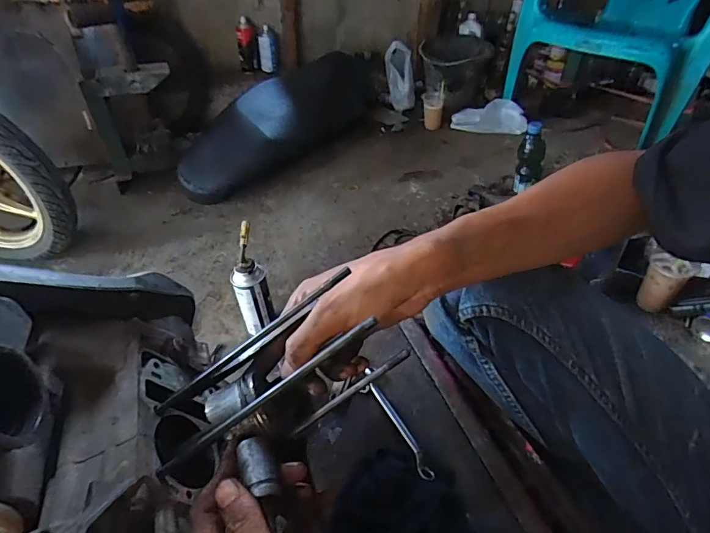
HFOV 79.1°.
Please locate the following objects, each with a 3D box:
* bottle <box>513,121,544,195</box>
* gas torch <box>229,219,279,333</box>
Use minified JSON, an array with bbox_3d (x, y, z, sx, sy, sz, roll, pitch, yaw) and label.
[{"bbox_3d":[0.450,-0.274,1.104,0.059,0.184,0.060,33,49,32],"label":"bottle"},{"bbox_3d":[-0.215,0.036,0.874,0.071,0.212,0.099,-22,45,-25],"label":"gas torch"}]

